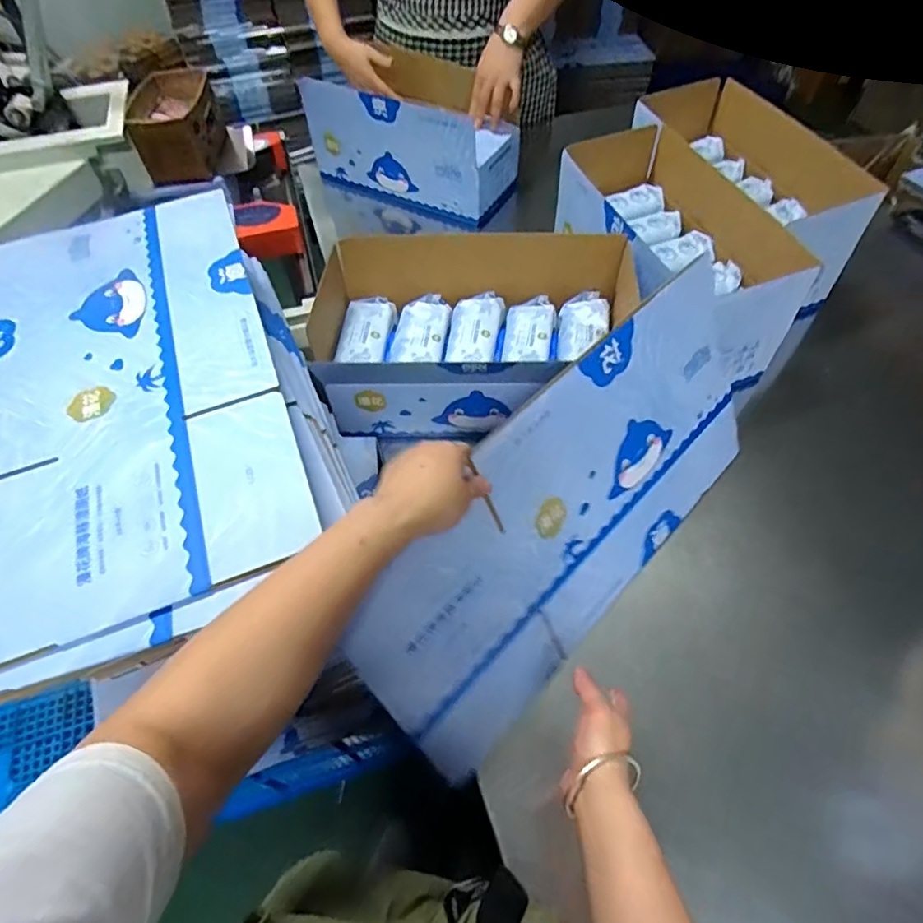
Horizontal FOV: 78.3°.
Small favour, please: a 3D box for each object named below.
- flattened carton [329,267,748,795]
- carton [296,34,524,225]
[{"bbox_3d":[0.141,0.047,0.629,0.589,0.299,0.009,-41,33,-24],"label":"flattened carton"},{"bbox_3d":[-0.105,-0.705,1.233,0.431,0.210,0.201,25,60,19],"label":"carton"}]

